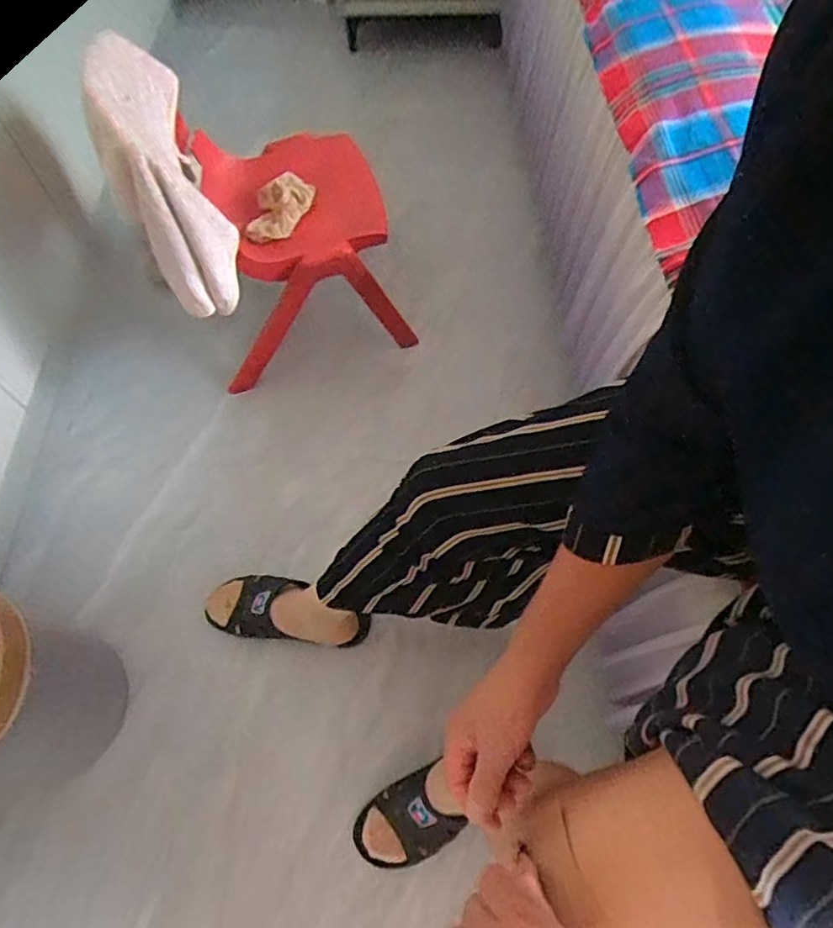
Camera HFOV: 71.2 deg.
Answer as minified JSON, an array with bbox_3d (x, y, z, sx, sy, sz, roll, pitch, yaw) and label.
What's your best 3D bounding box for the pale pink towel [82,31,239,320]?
[{"bbox_3d":[-0.354,-0.404,0.820,0.129,0.243,0.294,-23,65,-11],"label":"pale pink towel"}]

